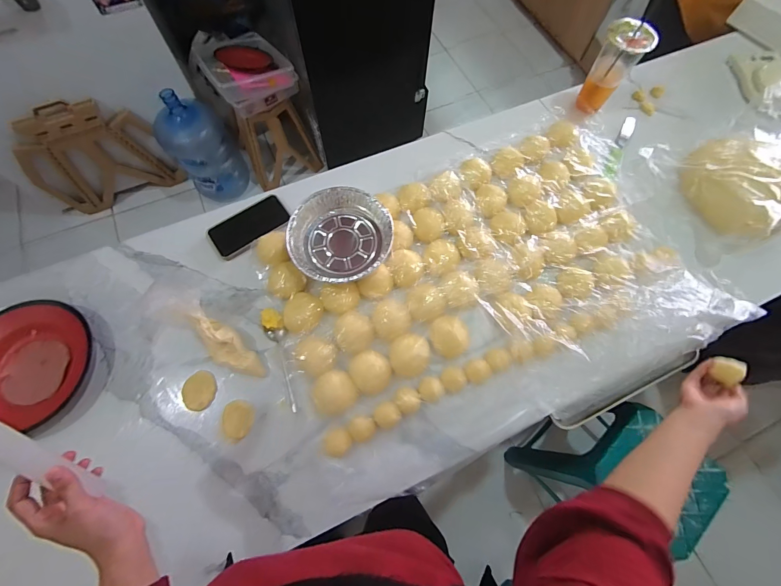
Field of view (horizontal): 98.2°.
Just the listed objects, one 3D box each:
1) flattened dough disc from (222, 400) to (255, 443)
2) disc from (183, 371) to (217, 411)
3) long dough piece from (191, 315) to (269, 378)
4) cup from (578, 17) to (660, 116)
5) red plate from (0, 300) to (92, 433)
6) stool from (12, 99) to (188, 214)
[{"bbox_3d":[-0.240,0.200,0.531,0.045,0.006,0.060,2,69,-1],"label":"flattened dough disc"},{"bbox_3d":[-0.305,0.156,0.541,0.050,0.009,0.062,-5,69,-1],"label":"disc"},{"bbox_3d":[-0.264,0.090,0.548,0.143,0.026,0.052,41,74,-2],"label":"long dough piece"},{"bbox_3d":[0.462,-0.469,0.705,0.089,0.145,0.102,28,72,11],"label":"cup"},{"bbox_3d":[-0.582,0.105,0.544,0.189,0.041,0.181,1,69,-2],"label":"red plate"},{"bbox_3d":[-1.223,-0.558,1.432,0.504,0.461,0.067,-28,72,-12],"label":"stool"}]

